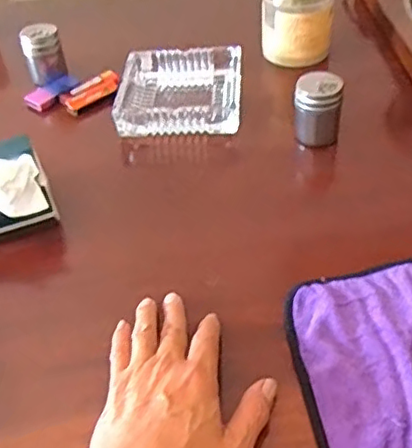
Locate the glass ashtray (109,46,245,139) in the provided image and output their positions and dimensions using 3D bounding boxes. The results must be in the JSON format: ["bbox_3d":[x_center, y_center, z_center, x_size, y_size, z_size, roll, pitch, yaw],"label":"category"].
[{"bbox_3d":[-0.031,-0.164,0.762,0.152,0.048,0.151,-2,44,3],"label":"glass ashtray"}]

